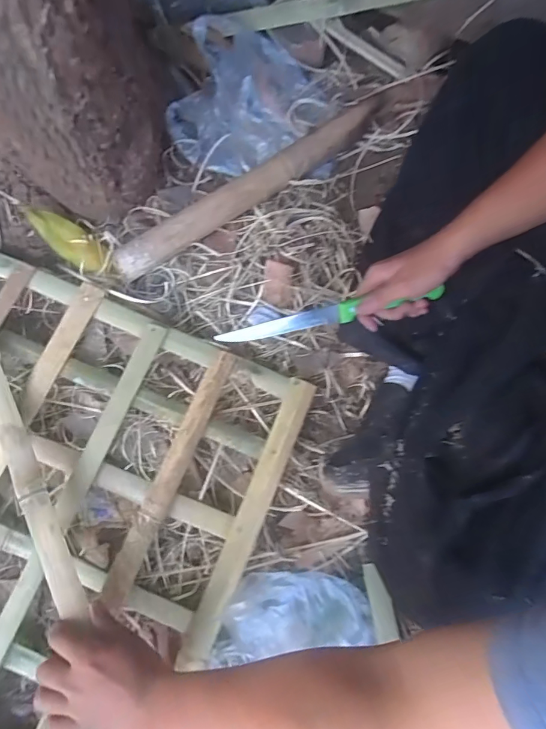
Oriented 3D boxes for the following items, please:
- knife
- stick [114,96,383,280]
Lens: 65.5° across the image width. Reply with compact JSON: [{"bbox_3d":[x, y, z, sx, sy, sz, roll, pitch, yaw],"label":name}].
[{"bbox_3d":[0.064,-0.056,0.480,0.254,0.024,0.019,-12,76,1],"label":"knife"},{"bbox_3d":[-0.023,-0.253,0.598,0.441,0.035,0.035,-35,79,-8],"label":"stick"}]

